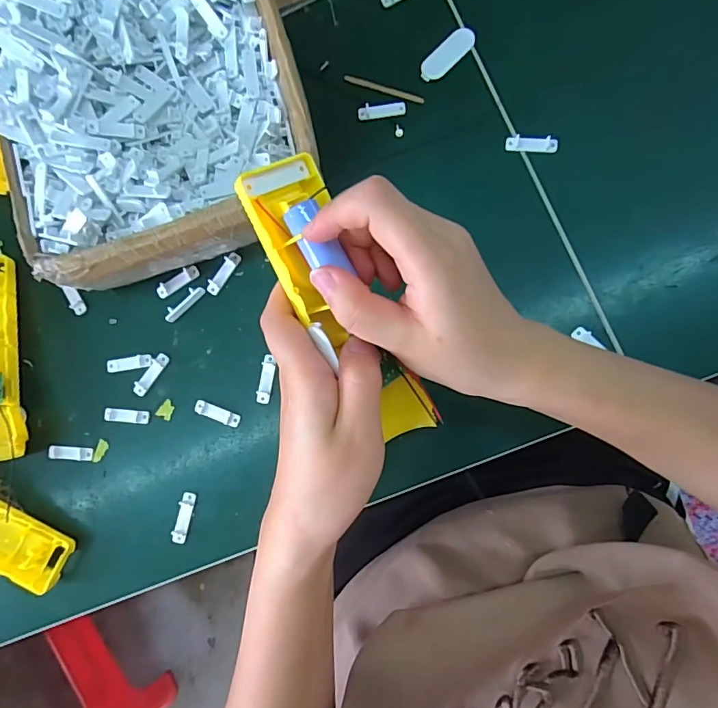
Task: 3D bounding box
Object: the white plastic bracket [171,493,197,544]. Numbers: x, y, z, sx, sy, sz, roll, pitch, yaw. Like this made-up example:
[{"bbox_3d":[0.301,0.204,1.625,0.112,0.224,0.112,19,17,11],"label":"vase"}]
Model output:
[{"bbox_3d":[-0.132,0.123,0.354,0.012,0.004,0.037,12,85,8],"label":"white plastic bracket"}]

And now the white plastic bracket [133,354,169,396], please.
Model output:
[{"bbox_3d":[-0.164,0.016,0.370,0.011,0.004,0.038,35,89,9],"label":"white plastic bracket"}]

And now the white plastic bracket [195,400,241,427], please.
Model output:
[{"bbox_3d":[-0.109,0.046,0.361,0.037,0.004,0.010,19,86,9],"label":"white plastic bracket"}]

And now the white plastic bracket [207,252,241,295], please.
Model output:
[{"bbox_3d":[-0.109,-0.065,0.374,0.012,0.004,0.038,35,89,9],"label":"white plastic bracket"}]

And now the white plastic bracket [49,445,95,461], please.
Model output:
[{"bbox_3d":[-0.229,0.079,0.373,0.036,0.005,0.011,3,84,7],"label":"white plastic bracket"}]

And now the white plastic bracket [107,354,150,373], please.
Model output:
[{"bbox_3d":[-0.184,0.007,0.375,0.037,0.005,0.010,-8,83,6],"label":"white plastic bracket"}]

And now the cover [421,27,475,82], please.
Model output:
[{"bbox_3d":[0.070,-0.235,0.368,0.051,0.004,0.020,-44,80,1],"label":"cover"}]

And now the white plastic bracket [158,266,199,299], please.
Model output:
[{"bbox_3d":[-0.146,-0.058,0.376,0.038,0.004,0.010,-31,81,3],"label":"white plastic bracket"}]

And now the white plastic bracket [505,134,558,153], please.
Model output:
[{"bbox_3d":[0.129,-0.157,0.352,0.037,0.007,0.011,7,84,8],"label":"white plastic bracket"}]

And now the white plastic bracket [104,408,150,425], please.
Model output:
[{"bbox_3d":[-0.183,0.049,0.370,0.036,0.004,0.011,5,84,8],"label":"white plastic bracket"}]

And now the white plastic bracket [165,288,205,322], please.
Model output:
[{"bbox_3d":[-0.139,-0.040,0.373,0.038,0.009,0.011,-44,80,1],"label":"white plastic bracket"}]

